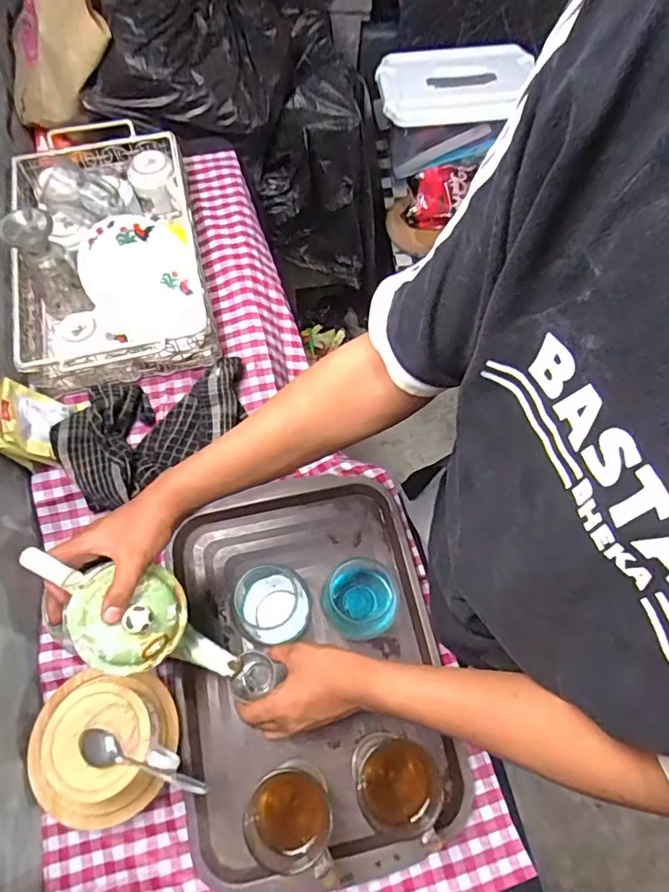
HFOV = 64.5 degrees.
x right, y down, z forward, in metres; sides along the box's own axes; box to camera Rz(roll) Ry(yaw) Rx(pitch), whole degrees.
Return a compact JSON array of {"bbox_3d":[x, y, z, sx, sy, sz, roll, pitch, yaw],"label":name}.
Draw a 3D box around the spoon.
[{"bbox_3d":[-0.184,0.302,0.509,0.126,0.030,0.028,13,66,6],"label":"spoon"}]

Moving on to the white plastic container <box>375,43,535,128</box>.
[{"bbox_3d":[0.302,-0.921,1.341,0.370,0.048,0.261,-2,65,-1],"label":"white plastic container"}]

